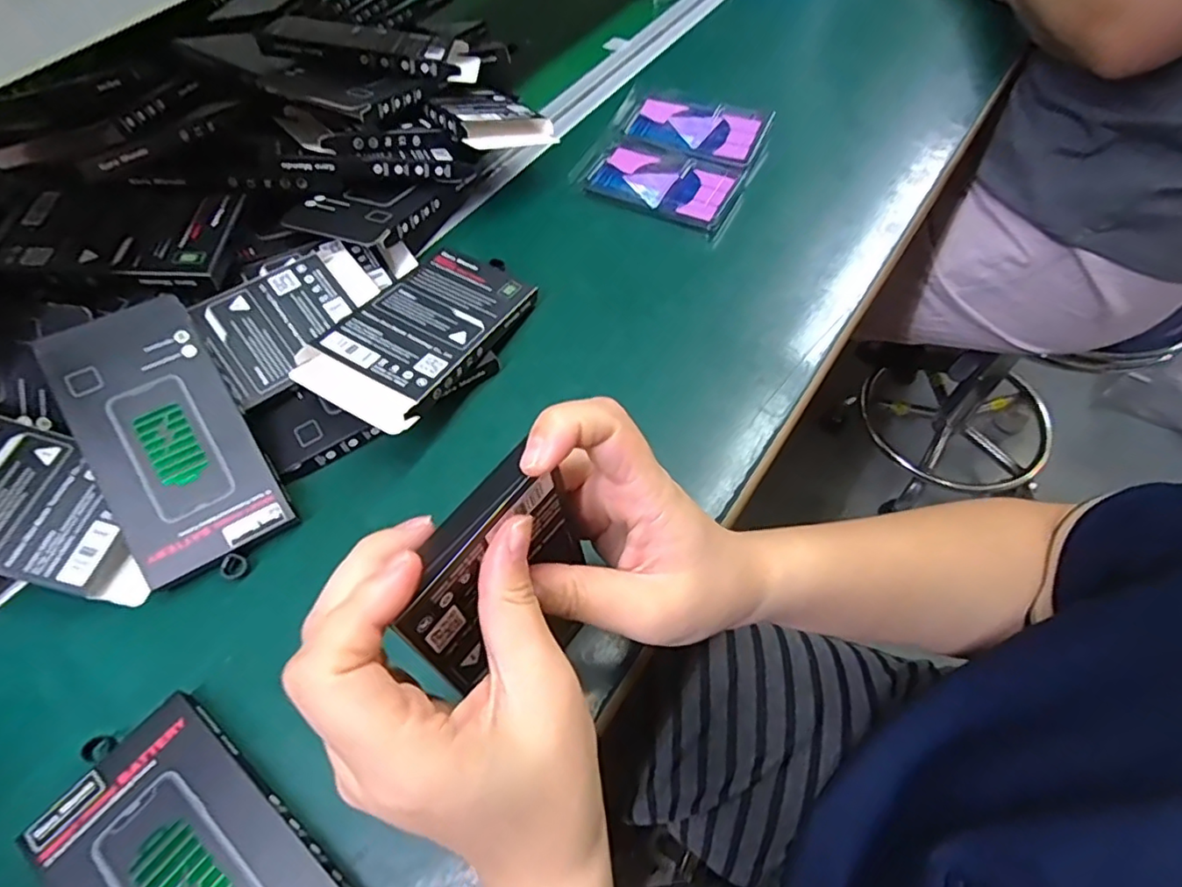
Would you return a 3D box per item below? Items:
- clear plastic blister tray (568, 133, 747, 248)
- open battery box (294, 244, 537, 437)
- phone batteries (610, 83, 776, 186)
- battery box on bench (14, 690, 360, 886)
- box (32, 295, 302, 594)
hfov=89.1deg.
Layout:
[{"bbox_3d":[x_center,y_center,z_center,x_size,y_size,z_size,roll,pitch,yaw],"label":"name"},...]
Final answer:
[{"bbox_3d":[0.054,-0.212,0.488,0.131,0.013,0.077,23,62,15],"label":"clear plastic blister tray"},{"bbox_3d":[-0.104,-0.075,0.382,0.078,0.012,0.158,28,52,10],"label":"open battery box"},{"bbox_3d":[0.086,-0.273,0.516,0.132,0.008,0.074,23,62,15],"label":"phone batteries"},{"bbox_3d":[-0.168,0.179,0.254,0.138,0.016,0.081,34,66,21],"label":"battery box on bench"},{"bbox_3d":[-0.234,-0.002,0.334,0.076,0.008,0.157,-30,84,-19],"label":"box"}]

